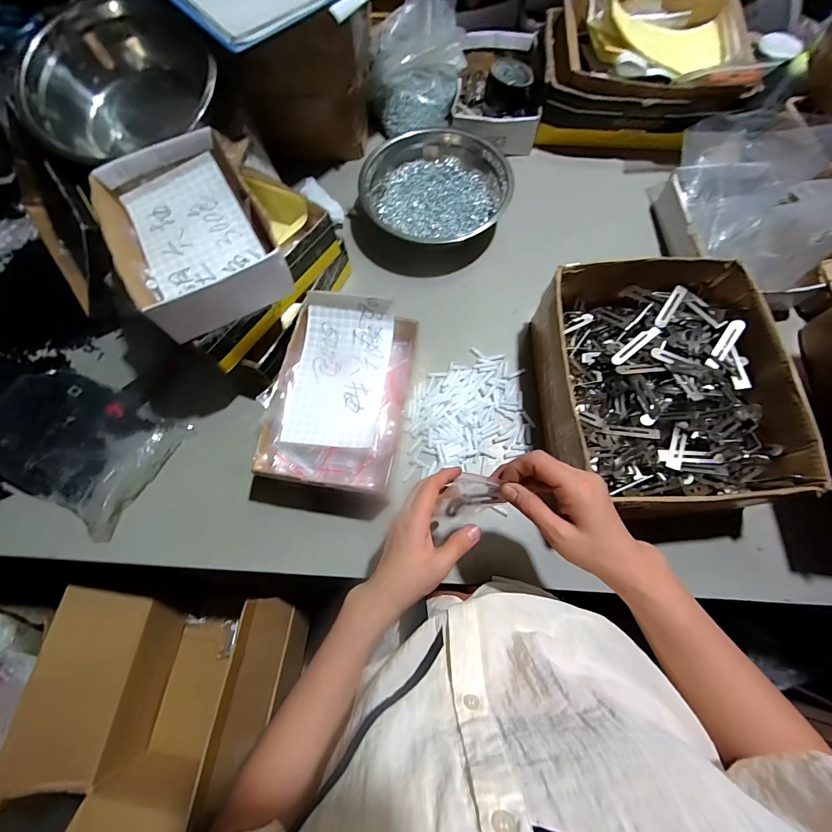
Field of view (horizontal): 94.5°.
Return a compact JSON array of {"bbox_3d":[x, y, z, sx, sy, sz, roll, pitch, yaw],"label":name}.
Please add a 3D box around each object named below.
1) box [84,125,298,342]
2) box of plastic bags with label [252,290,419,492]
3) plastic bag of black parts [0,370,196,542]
[{"bbox_3d":[-0.270,-0.219,0.471,0.156,0.073,0.242,-30,72,-8],"label":"box"},{"bbox_3d":[-0.100,-0.031,0.542,0.178,0.079,0.266,8,71,5],"label":"box of plastic bags with label"},{"bbox_3d":[-0.487,0.042,0.544,0.244,0.049,0.184,22,73,9],"label":"plastic bag of black parts"}]

